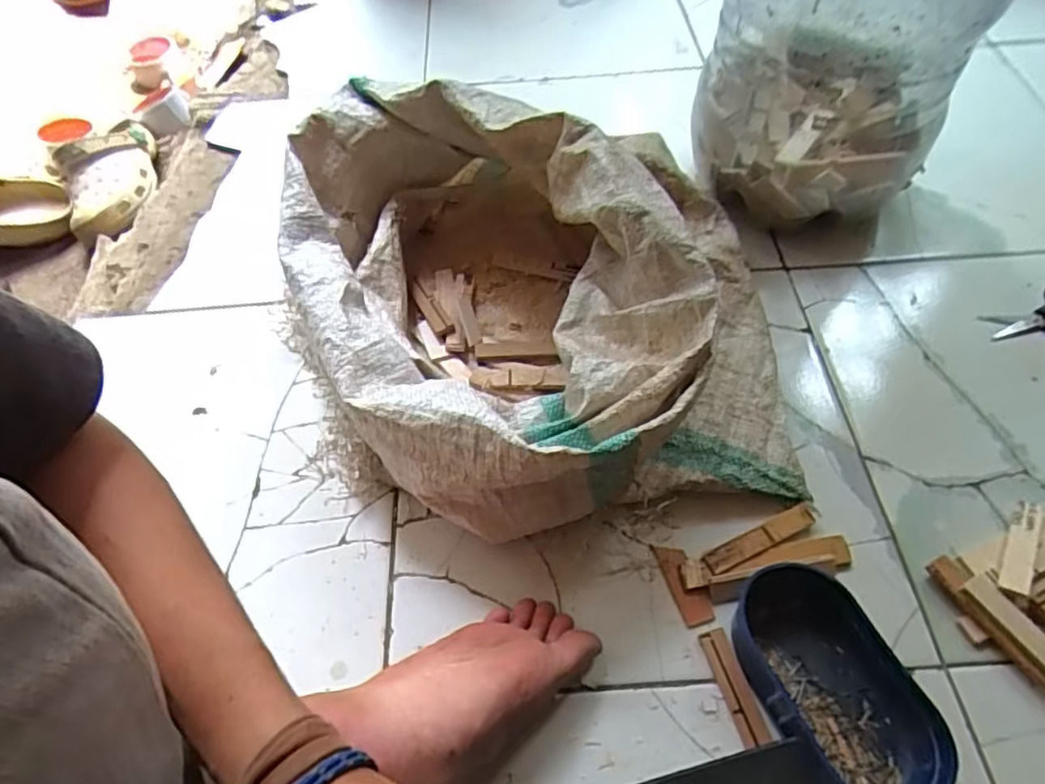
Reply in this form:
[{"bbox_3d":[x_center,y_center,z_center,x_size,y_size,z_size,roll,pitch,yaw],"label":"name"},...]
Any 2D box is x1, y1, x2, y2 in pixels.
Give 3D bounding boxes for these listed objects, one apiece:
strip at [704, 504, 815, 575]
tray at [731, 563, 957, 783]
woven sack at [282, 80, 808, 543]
[{"bbox_3d":[0.188,0.117,0.513,0.100,0.007,0.019,-24,57,-13],"label":"strip"},{"bbox_3d":[0.210,0.195,0.440,0.106,0.039,0.158,-20,57,-11],"label":"tray"},{"bbox_3d":[0.010,-0.101,0.582,0.413,0.177,0.420,-9,55,-3],"label":"woven sack"}]

